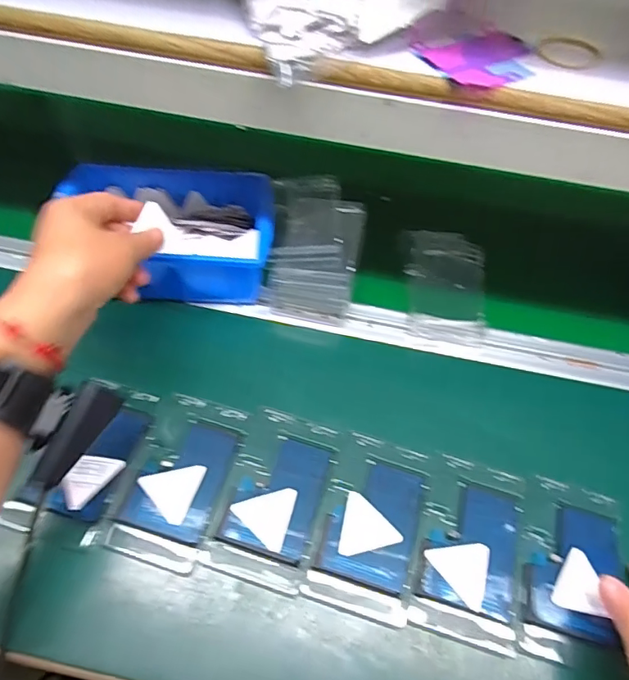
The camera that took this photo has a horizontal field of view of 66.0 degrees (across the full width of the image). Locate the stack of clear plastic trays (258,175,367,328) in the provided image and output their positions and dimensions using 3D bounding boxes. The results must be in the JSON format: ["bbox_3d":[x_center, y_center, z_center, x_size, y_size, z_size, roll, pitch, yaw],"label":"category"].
[{"bbox_3d":[0.000,-0.095,0.501,0.095,0.068,0.143,8,54,1],"label":"stack of clear plastic trays"}]

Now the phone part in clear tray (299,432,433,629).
[{"bbox_3d":[0.043,0.134,0.362,0.071,0.005,0.124,16,55,7],"label":"phone part in clear tray"}]

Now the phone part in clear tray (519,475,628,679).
[{"bbox_3d":[0.189,0.167,0.352,0.071,0.011,0.125,17,55,7],"label":"phone part in clear tray"}]

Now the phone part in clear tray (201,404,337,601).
[{"bbox_3d":[-0.029,0.115,0.367,0.075,0.008,0.123,16,55,6],"label":"phone part in clear tray"}]

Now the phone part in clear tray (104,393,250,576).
[{"bbox_3d":[-0.103,0.106,0.377,0.071,0.016,0.125,15,54,6],"label":"phone part in clear tray"}]

